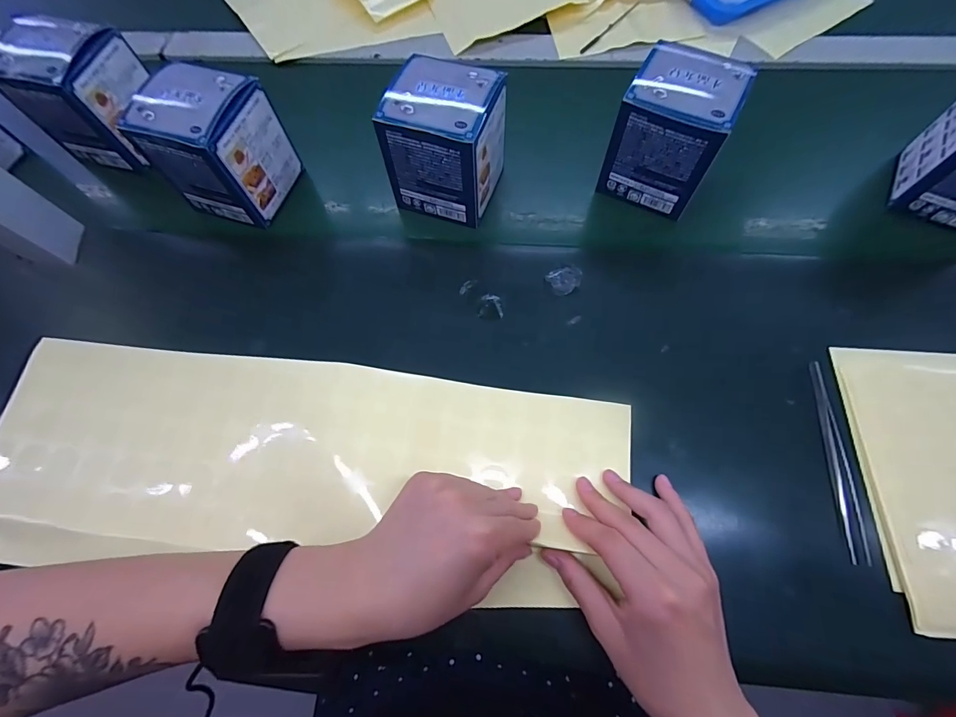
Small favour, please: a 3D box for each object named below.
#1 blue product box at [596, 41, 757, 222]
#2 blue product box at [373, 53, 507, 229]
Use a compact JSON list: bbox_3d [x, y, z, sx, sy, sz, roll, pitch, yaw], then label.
[{"bbox_3d":[0.163,-0.191,0.346,0.095,0.098,0.075,26,73,13],"label":"blue product box"},{"bbox_3d":[-0.027,-0.185,0.352,0.087,0.093,0.086,17,71,11],"label":"blue product box"}]

